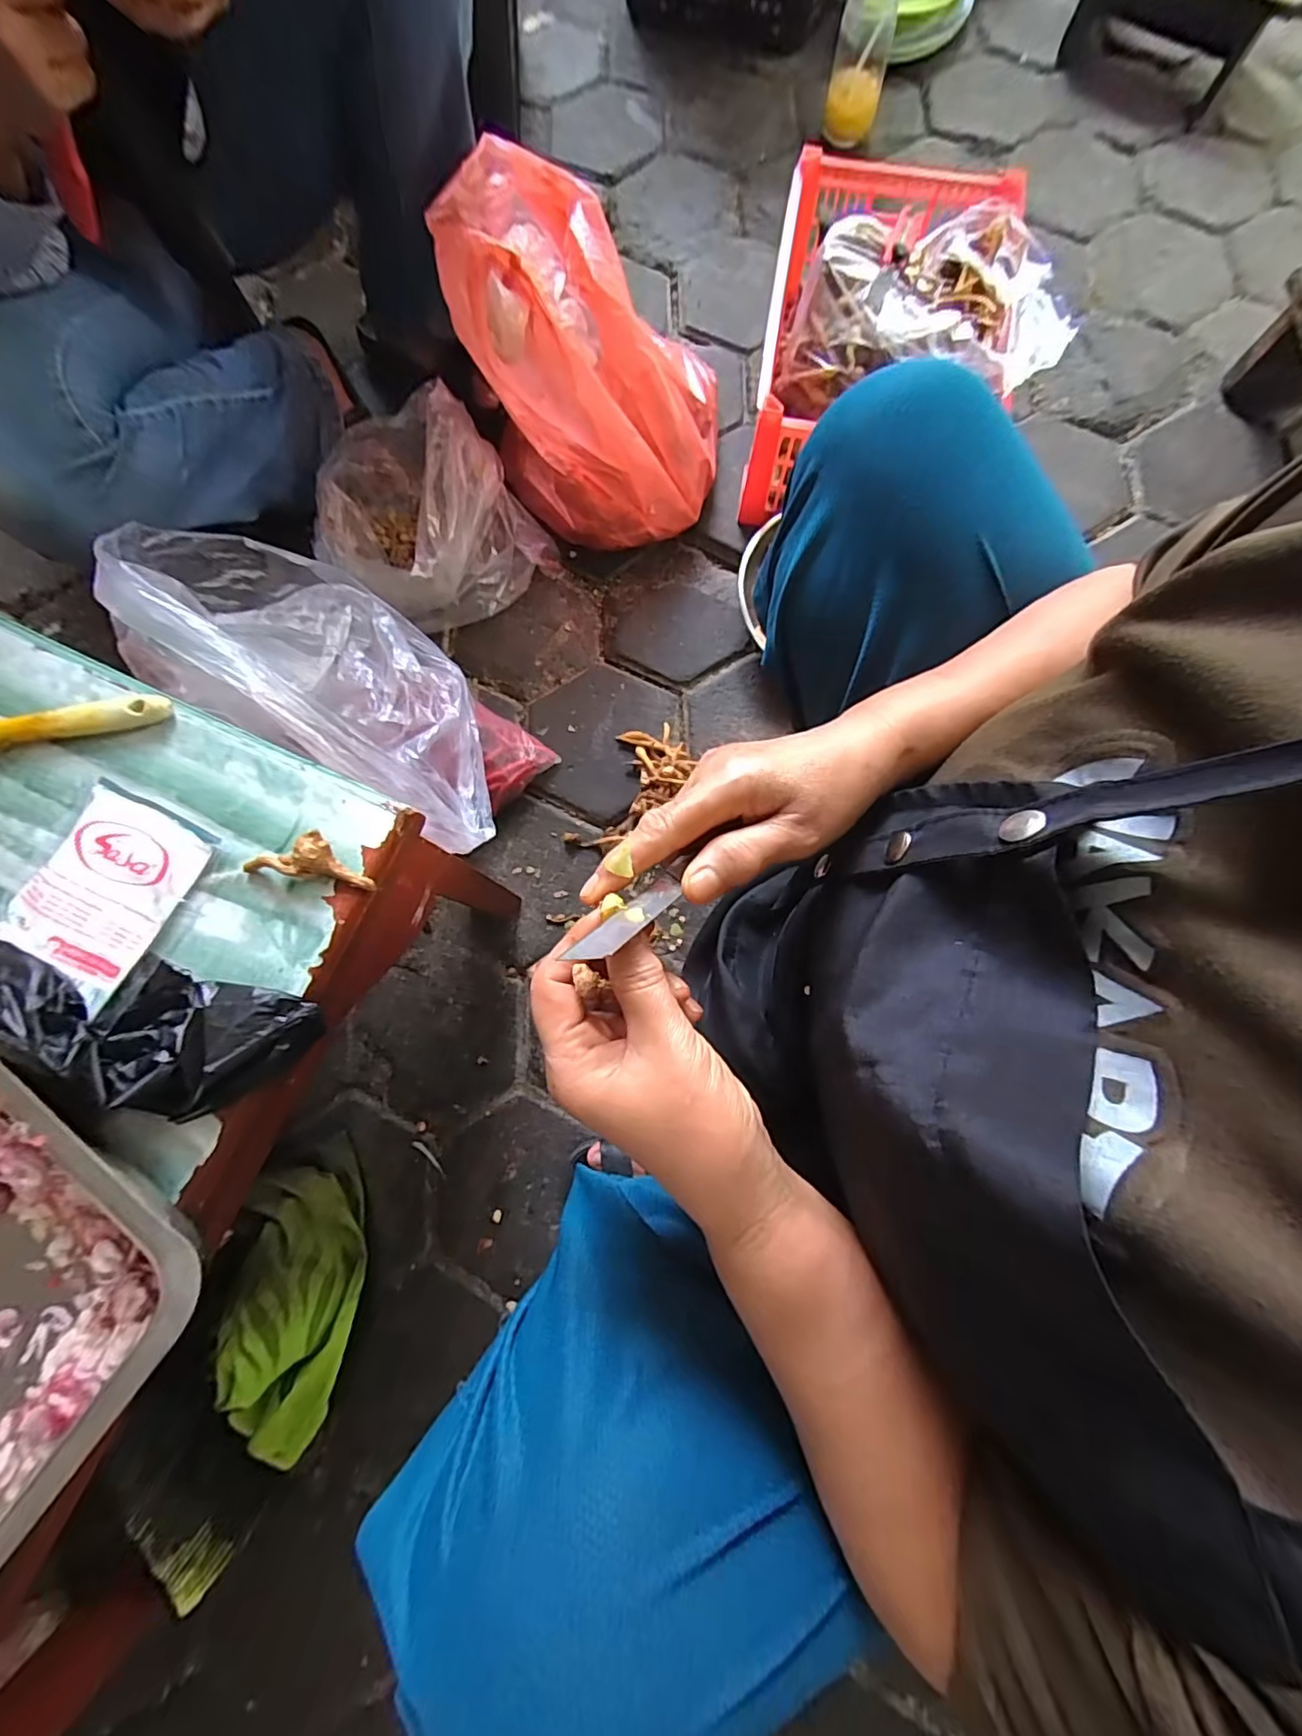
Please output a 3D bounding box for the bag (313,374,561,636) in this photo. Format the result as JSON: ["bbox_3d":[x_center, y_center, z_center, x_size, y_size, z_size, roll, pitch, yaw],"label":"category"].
[{"bbox_3d":[-0.288,-0.446,0.723,0.236,0.129,0.247,-37,81,-5],"label":"bag"}]

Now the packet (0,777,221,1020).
[{"bbox_3d":[-0.322,0.012,0.340,0.080,0.021,0.108,25,81,6],"label":"packet"}]

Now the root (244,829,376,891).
[{"bbox_3d":[-0.203,-0.007,0.343,0.074,0.017,0.027,9,80,3],"label":"root"}]

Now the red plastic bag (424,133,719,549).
[{"bbox_3d":[-0.060,-0.583,0.670,0.276,0.273,0.278,11,80,3],"label":"red plastic bag"}]

